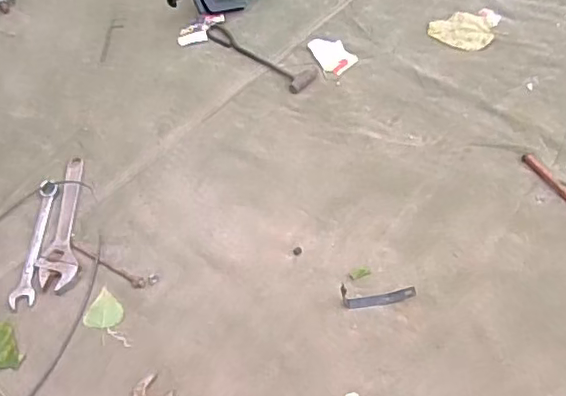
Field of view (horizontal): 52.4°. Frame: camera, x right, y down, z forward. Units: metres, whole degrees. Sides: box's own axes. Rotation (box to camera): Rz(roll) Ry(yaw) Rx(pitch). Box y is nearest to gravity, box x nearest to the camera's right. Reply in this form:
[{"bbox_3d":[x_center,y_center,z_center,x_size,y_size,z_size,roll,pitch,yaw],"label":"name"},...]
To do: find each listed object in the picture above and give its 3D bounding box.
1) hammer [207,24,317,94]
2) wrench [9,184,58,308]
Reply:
[{"bbox_3d":[-0.055,-0.305,1.208,0.280,0.023,0.063,36,63,24],"label":"hammer"},{"bbox_3d":[-0.424,0.072,0.986,0.043,0.011,0.247,-3,55,0],"label":"wrench"}]

